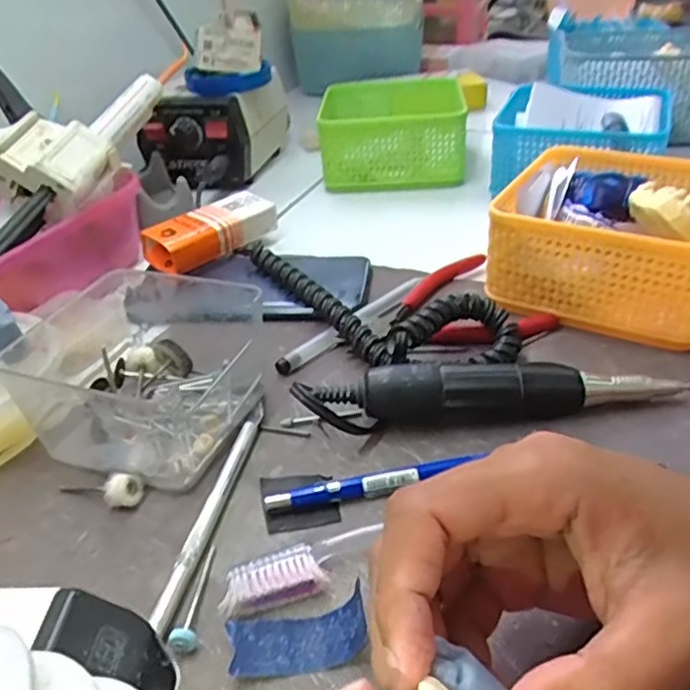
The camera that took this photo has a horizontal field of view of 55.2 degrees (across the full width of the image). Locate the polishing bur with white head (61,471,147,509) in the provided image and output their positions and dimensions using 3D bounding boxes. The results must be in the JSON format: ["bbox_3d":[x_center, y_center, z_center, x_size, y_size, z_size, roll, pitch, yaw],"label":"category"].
[{"bbox_3d":[-0.113,0.067,0.303,0.042,0.012,0.014,-1,35,5],"label":"polishing bur with white head"}]

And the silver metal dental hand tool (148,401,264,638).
[{"bbox_3d":[-0.057,0.068,0.295,0.009,0.010,0.130,3,36,11],"label":"silver metal dental hand tool"}]

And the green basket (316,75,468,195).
[{"bbox_3d":[0.044,-0.198,0.614,0.129,0.065,0.126,-1,35,5],"label":"green basket"}]

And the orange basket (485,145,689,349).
[{"bbox_3d":[0.173,-0.072,0.414,0.132,0.057,0.135,16,40,27],"label":"orange basket"}]

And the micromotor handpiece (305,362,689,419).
[{"bbox_3d":[0.080,0.023,0.323,0.185,0.031,0.023,-5,35,0],"label":"micromotor handpiece"}]

